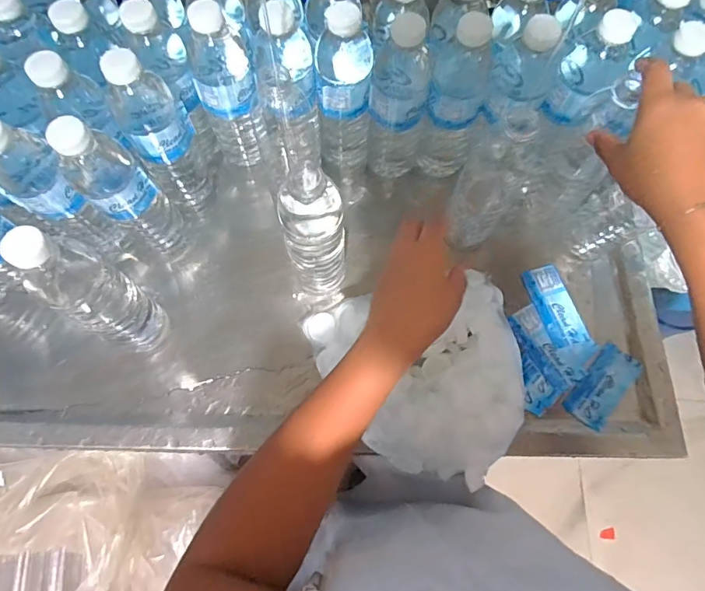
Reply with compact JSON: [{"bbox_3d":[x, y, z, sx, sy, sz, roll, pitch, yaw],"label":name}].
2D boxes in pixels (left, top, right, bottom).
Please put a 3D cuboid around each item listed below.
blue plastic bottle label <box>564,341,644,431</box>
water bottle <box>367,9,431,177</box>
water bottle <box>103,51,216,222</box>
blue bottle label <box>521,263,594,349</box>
[{"bbox_3d":[0.279,0.101,0.505,0.044,0.005,0.095,40,74,12],"label":"blue plastic bottle label"},{"bbox_3d":[0.052,-0.209,0.503,0.061,0.195,0.057,0,70,-1],"label":"water bottle"},{"bbox_3d":[-0.201,-0.168,0.495,0.067,0.214,0.066,-26,73,-10],"label":"water bottle"},{"bbox_3d":[0.240,0.011,0.540,0.044,0.009,0.100,-15,71,-7],"label":"blue bottle label"}]

